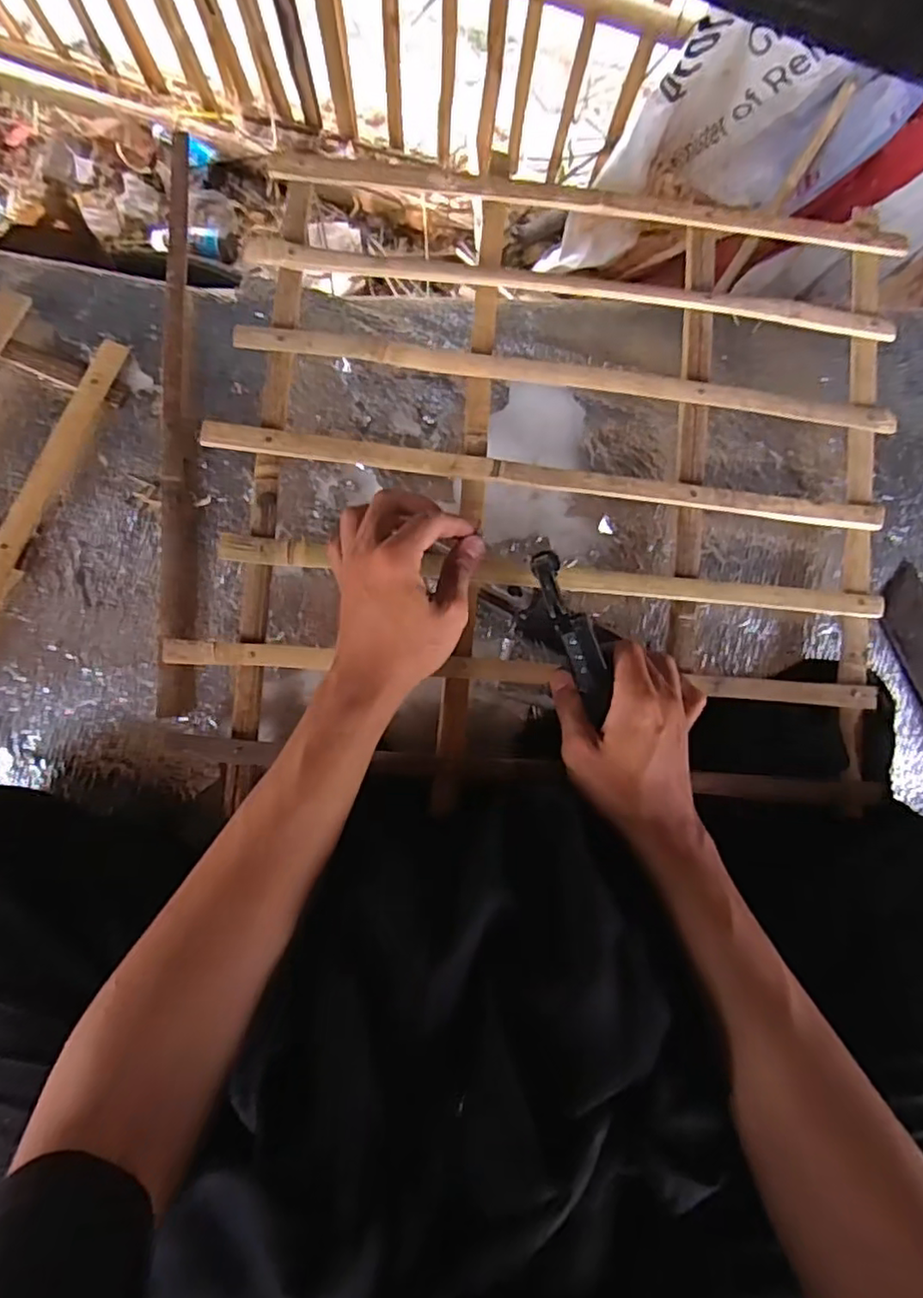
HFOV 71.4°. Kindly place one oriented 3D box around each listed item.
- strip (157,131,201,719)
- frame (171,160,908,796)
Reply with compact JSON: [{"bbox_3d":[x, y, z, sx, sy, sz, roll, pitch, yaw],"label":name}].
[{"bbox_3d":[-0.224,-0.200,0.513,0.028,0.017,0.500,-3,82,-3],"label":"strip"},{"bbox_3d":[0.075,-0.132,0.507,0.577,0.063,0.479,1,81,-3],"label":"frame"}]

